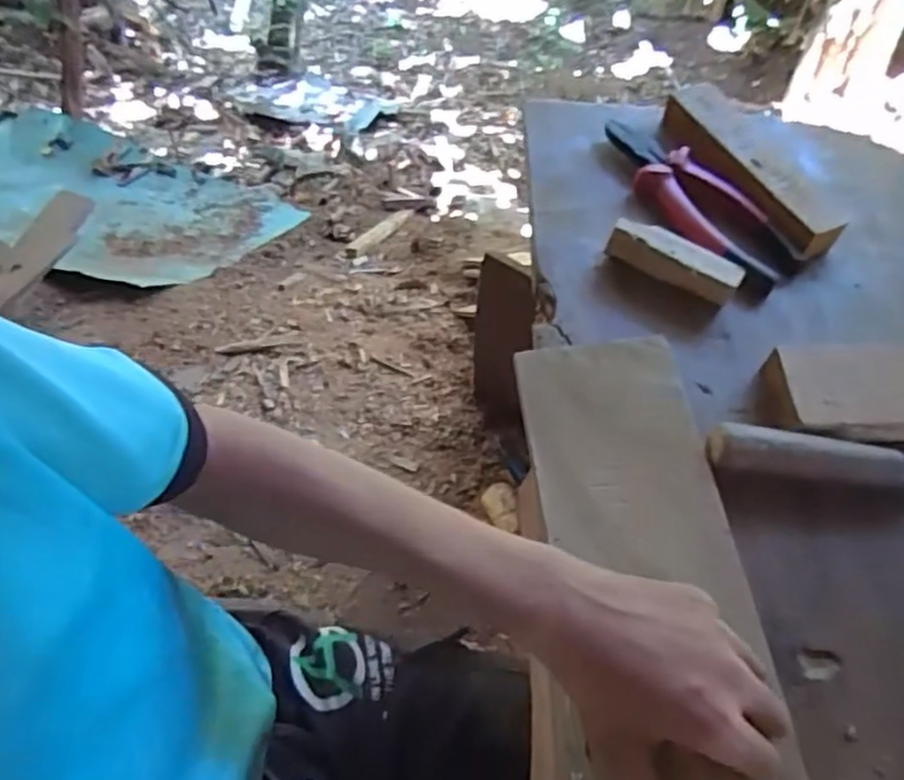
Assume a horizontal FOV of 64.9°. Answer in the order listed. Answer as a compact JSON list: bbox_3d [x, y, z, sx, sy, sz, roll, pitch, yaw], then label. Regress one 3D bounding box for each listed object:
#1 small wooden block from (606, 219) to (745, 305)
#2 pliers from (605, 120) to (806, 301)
[{"bbox_3d":[0.153,-0.090,0.489,0.090,0.025,0.021,29,63,13],"label":"small wooden block"},{"bbox_3d":[0.181,-0.142,0.528,0.063,0.020,0.176,-27,65,-16],"label":"pliers"}]

